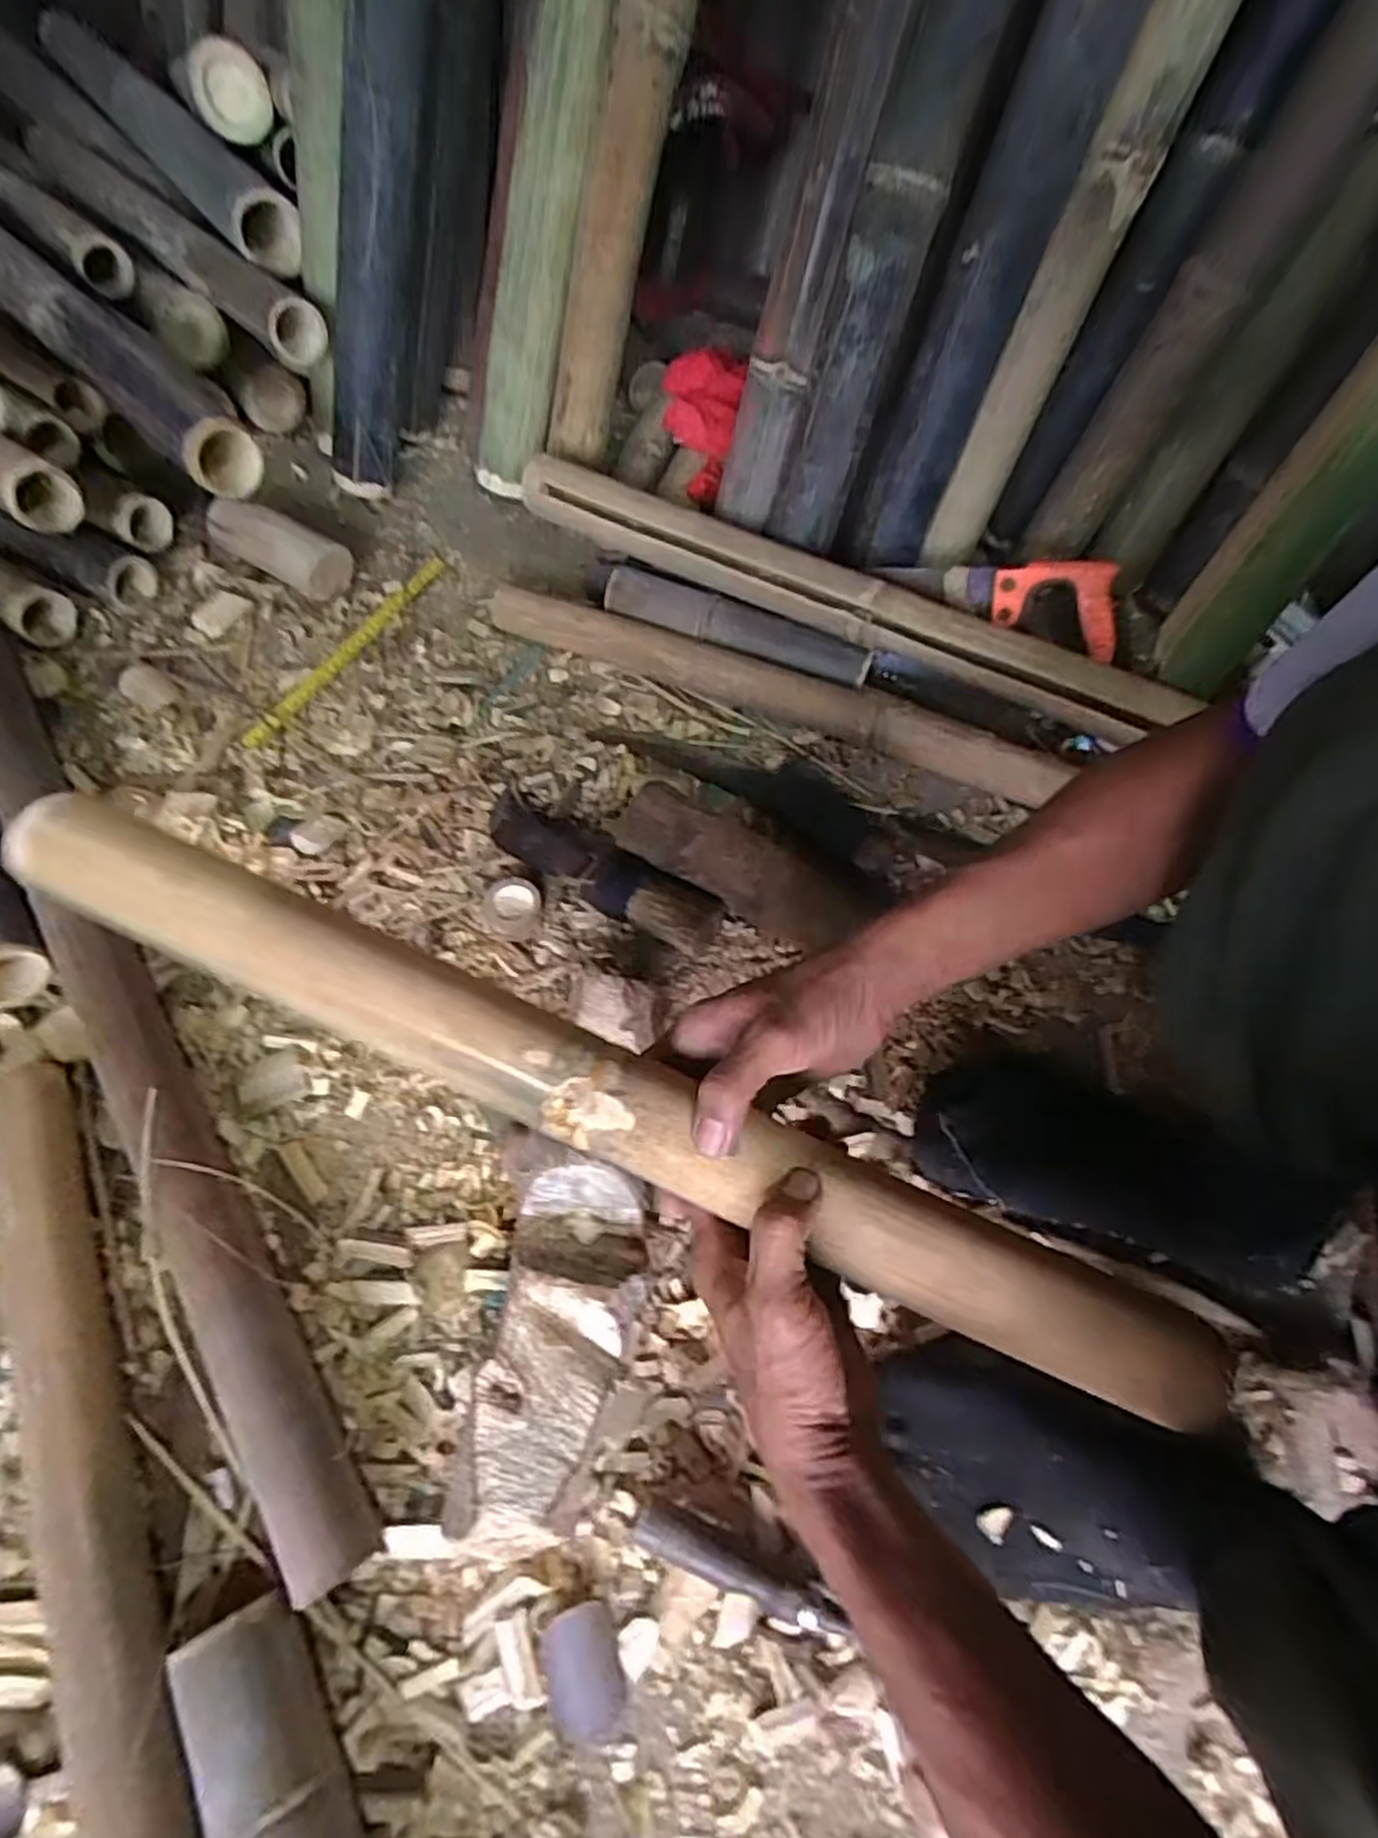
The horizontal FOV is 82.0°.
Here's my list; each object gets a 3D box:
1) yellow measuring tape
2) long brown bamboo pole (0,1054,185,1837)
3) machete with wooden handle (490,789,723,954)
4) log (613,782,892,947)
[{"bbox_3d":[-0.340,-0.277,0.804,0.022,0.009,0.296,26,64,12],"label":"yellow measuring tape"},{"bbox_3d":[-0.303,0.364,0.419,0.046,0.058,0.659,-26,65,-14],"label":"long brown bamboo pole"},{"bbox_3d":[-0.077,-0.047,0.659,0.229,0.039,0.060,33,66,15],"label":"machete with wooden handle"},{"bbox_3d":[0.039,-0.040,0.643,0.216,0.063,0.068,31,65,14],"label":"log"}]

